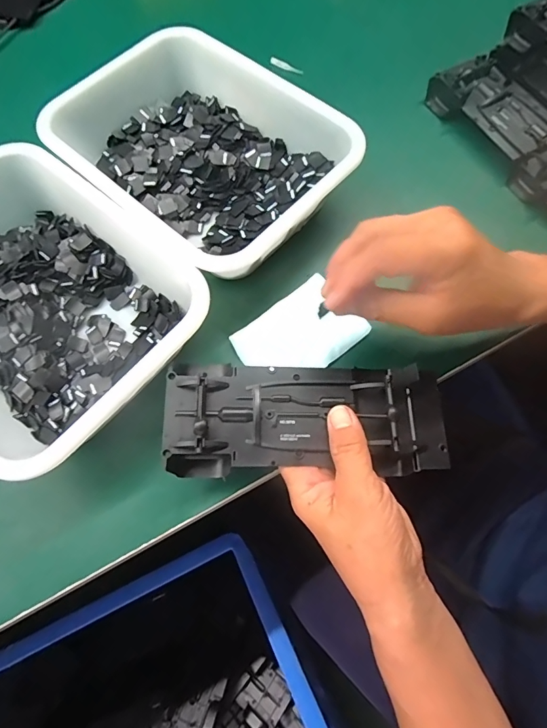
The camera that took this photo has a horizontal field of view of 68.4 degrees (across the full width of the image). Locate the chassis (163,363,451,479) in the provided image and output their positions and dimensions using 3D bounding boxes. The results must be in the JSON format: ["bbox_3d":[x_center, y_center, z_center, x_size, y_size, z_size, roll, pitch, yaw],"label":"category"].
[{"bbox_3d":[0.025,0.035,0.280,0.193,0.035,0.077,1,68,-8],"label":"chassis"}]

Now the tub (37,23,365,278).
[{"bbox_3d":[-0.061,-0.189,0.364,0.245,0.063,0.195,40,75,15],"label":"tub"}]

